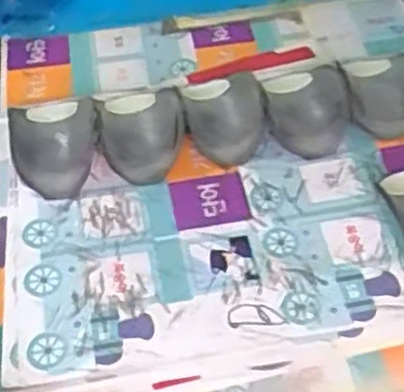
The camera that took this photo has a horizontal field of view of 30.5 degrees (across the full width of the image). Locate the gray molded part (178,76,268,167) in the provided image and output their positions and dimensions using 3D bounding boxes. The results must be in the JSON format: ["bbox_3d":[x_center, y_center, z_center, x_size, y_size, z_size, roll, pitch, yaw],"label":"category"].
[{"bbox_3d":[0.030,-0.105,0.909,0.098,0.043,0.133,-6,51,-6],"label":"gray molded part"}]

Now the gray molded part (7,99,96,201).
[{"bbox_3d":[-0.183,-0.060,0.918,0.104,0.029,0.147,-8,51,-8],"label":"gray molded part"}]

